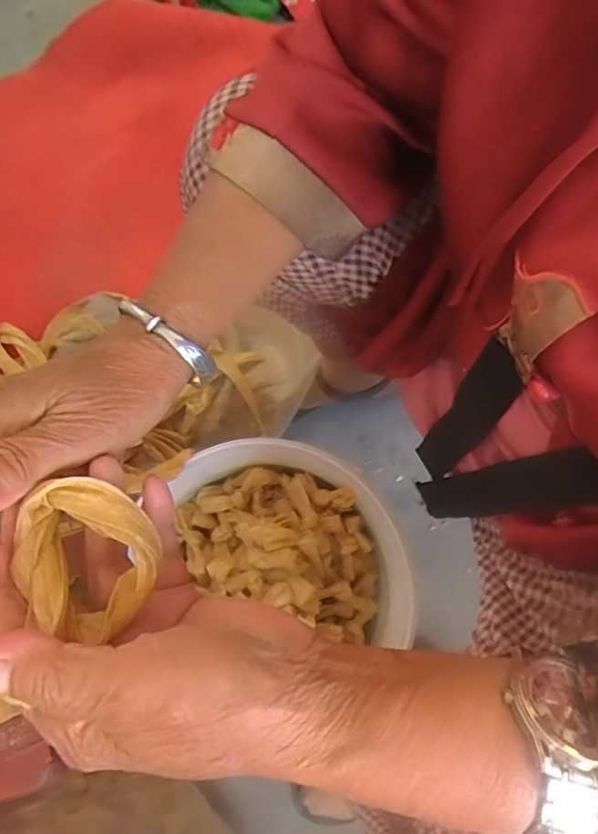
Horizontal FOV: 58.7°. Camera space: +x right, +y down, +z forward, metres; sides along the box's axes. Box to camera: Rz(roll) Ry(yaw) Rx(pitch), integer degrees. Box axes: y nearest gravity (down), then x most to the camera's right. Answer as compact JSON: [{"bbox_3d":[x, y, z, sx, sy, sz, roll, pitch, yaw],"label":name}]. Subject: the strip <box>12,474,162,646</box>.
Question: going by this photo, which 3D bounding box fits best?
[{"bbox_3d":[-0.079,0.051,0.200,0.044,0.016,0.055,-29,76,-7],"label":"strip"}]

